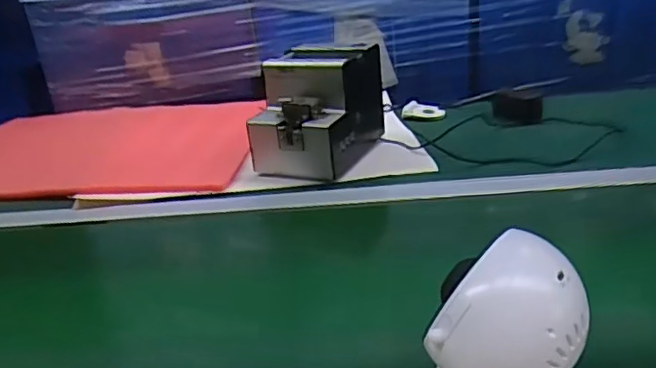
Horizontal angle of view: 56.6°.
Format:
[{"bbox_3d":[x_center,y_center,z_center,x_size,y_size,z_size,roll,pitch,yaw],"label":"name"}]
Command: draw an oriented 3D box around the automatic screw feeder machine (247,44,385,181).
[{"bbox_3d":[-0.013,-0.104,0.864,0.126,0.151,0.180,7,26,25],"label":"automatic screw feeder machine"}]

